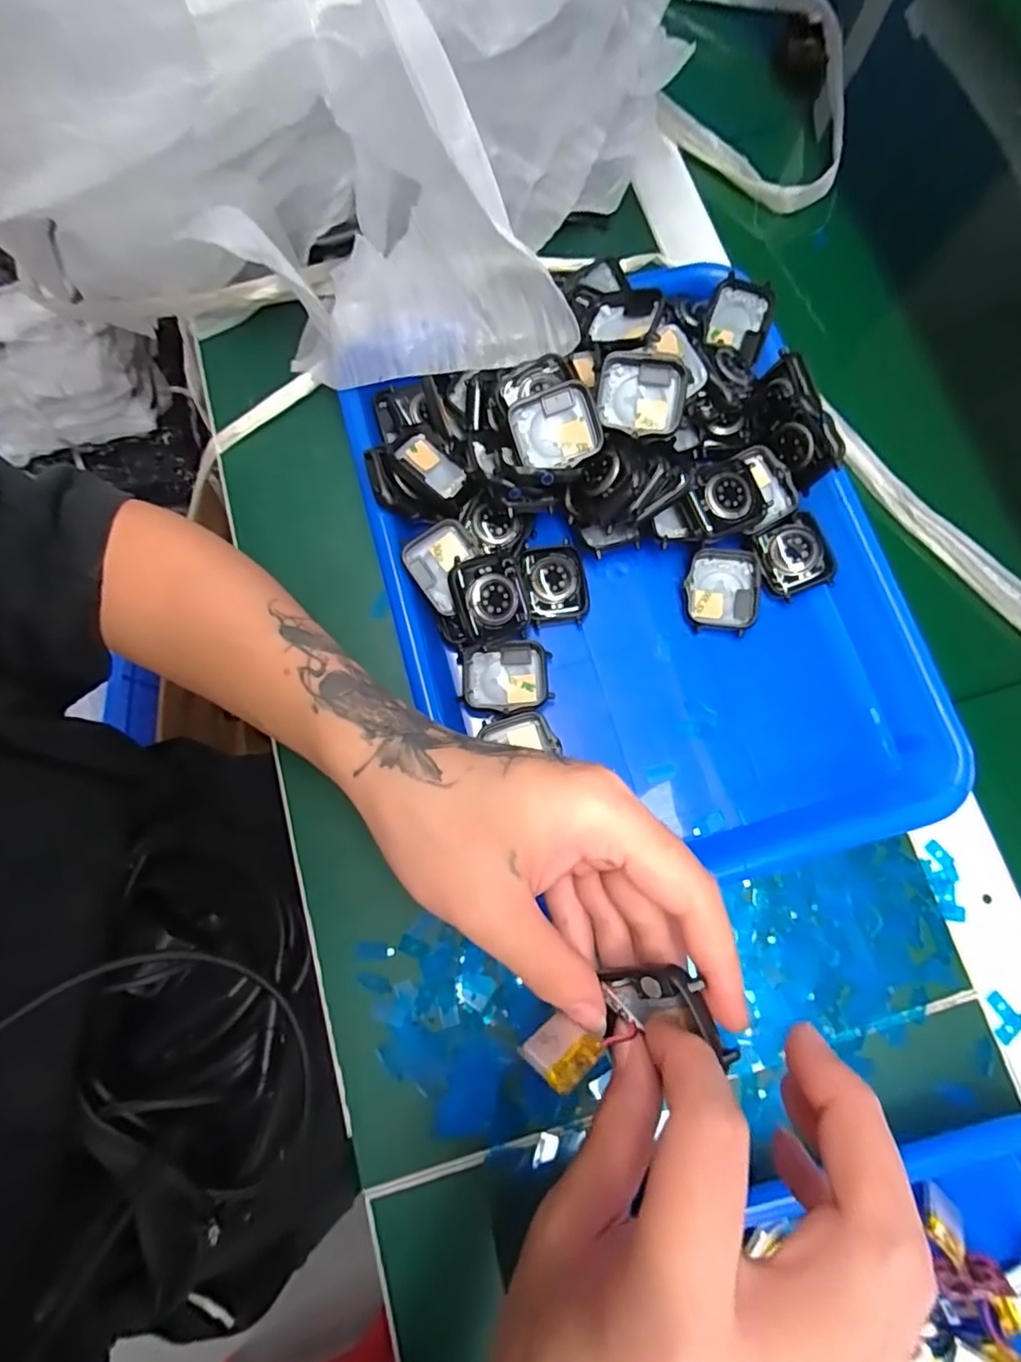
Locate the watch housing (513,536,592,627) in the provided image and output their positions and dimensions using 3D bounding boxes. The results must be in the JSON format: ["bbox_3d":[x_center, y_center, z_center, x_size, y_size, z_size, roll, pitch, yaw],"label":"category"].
[{"bbox_3d":[0.023,-0.052,0.316,0.034,0.010,0.044,-12,78,-4],"label":"watch housing"}]

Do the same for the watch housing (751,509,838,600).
[{"bbox_3d":[0.153,-0.066,0.313,0.038,0.006,0.039,-20,90,8],"label":"watch housing"}]

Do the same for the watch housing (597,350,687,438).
[{"bbox_3d":[0.066,-0.144,0.294,0.042,0.010,0.039,6,104,4],"label":"watch housing"}]

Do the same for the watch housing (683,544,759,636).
[{"bbox_3d":[0.113,-0.048,0.316,0.037,0.012,0.043,7,78,0],"label":"watch housing"}]

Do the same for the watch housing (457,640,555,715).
[{"bbox_3d":[-0.003,-0.002,0.306,0.046,0.008,0.036,-3,78,-2],"label":"watch housing"}]

